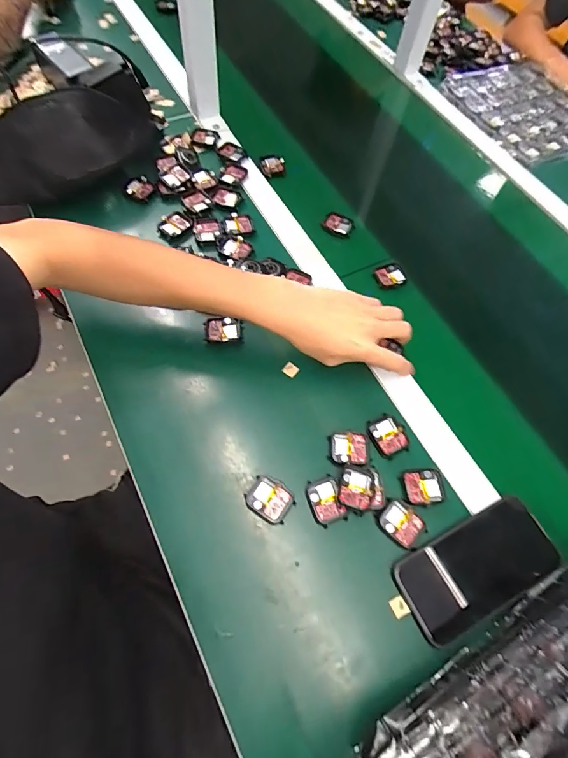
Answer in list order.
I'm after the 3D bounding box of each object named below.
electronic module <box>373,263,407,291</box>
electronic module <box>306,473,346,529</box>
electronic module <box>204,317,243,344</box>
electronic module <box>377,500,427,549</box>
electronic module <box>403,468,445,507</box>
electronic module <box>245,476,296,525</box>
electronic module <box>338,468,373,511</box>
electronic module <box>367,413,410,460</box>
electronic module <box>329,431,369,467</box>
[{"bbox_3d":[0.153,-0.148,0.552,0.045,0.004,0.039,-18,67,-11],"label":"electronic module"},{"bbox_3d":[0.044,0.128,0.401,0.033,0.011,0.047,-14,66,-10],"label":"electronic module"},{"bbox_3d":[-0.077,-0.060,0.487,0.045,0.017,0.030,-7,65,-6],"label":"electronic module"},{"bbox_3d":[0.122,0.149,0.395,0.034,0.004,0.044,-41,73,-20],"label":"electronic module"},{"bbox_3d":[0.152,0.116,0.413,0.042,0.004,0.036,-7,65,-6],"label":"electronic module"},{"bbox_3d":[-0.015,0.126,0.399,0.045,0.010,0.038,31,66,11],"label":"electronic module"},{"bbox_3d":[0.075,0.115,0.403,0.034,0.013,0.040,16,64,5],"label":"electronic module"},{"bbox_3d":[0.119,0.064,0.436,0.037,0.004,0.046,-23,68,-13],"label":"electronic module"},{"bbox_3d":[0.072,0.077,0.427,0.043,0.006,0.037,2,64,-2],"label":"electronic module"}]

